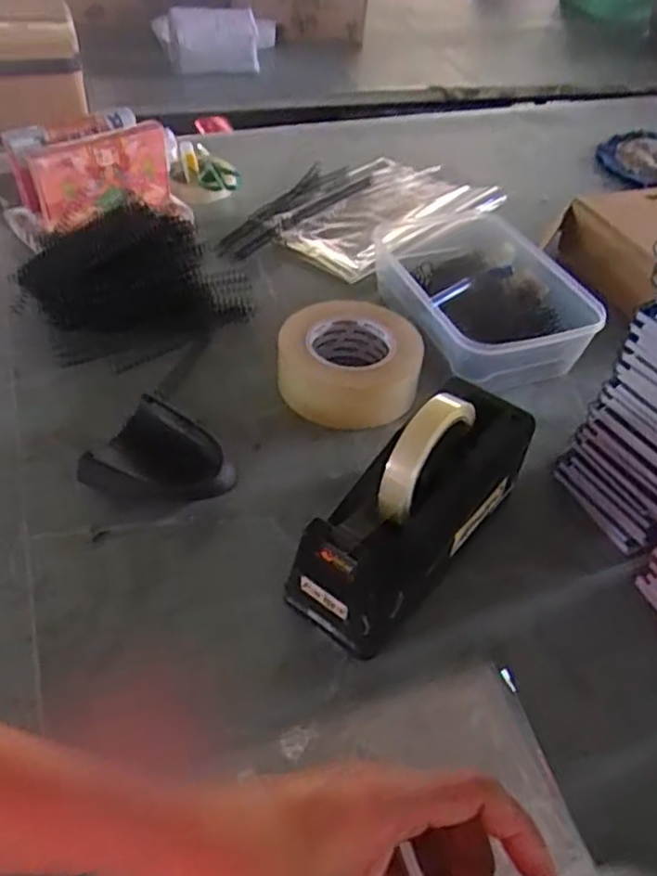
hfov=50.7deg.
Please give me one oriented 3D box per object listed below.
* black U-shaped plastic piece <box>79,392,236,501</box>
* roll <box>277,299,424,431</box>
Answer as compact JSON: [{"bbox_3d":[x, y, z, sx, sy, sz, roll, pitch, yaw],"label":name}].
[{"bbox_3d":[-0.129,0.015,0.557,0.110,0.032,0.083,14,47,8],"label":"black U-shaped plastic piece"},{"bbox_3d":[0.019,-0.077,0.659,0.127,0.063,0.121,2,46,-2],"label":"roll"}]

